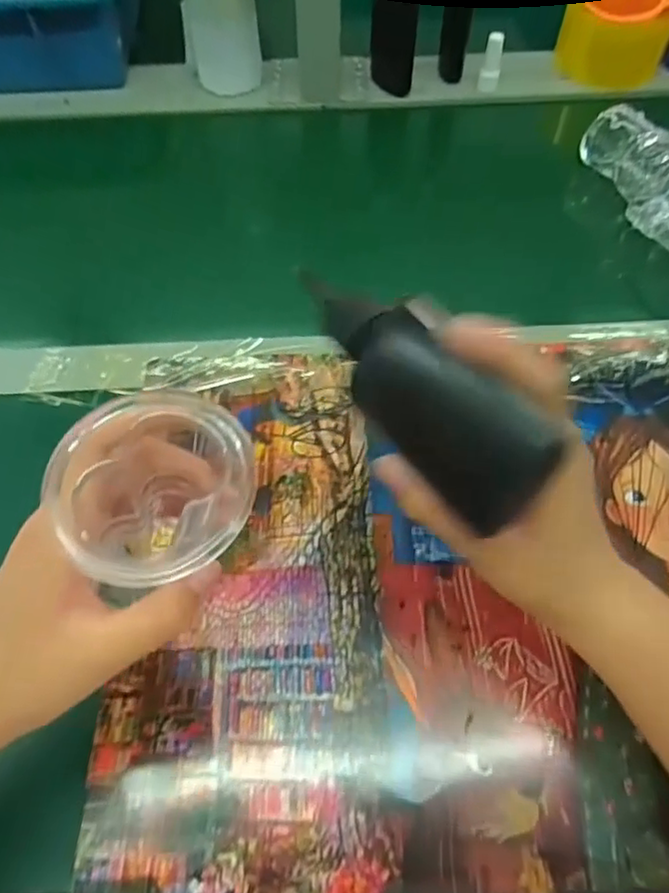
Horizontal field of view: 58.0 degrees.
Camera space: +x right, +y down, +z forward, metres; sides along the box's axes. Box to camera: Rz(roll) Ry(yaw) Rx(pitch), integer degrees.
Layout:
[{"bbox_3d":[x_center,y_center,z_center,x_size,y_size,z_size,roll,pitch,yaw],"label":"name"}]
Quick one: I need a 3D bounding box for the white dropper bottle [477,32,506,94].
[{"bbox_3d":[0.158,-0.382,0.602,0.020,0.049,0.017,15,61,8],"label":"white dropper bottle"}]

